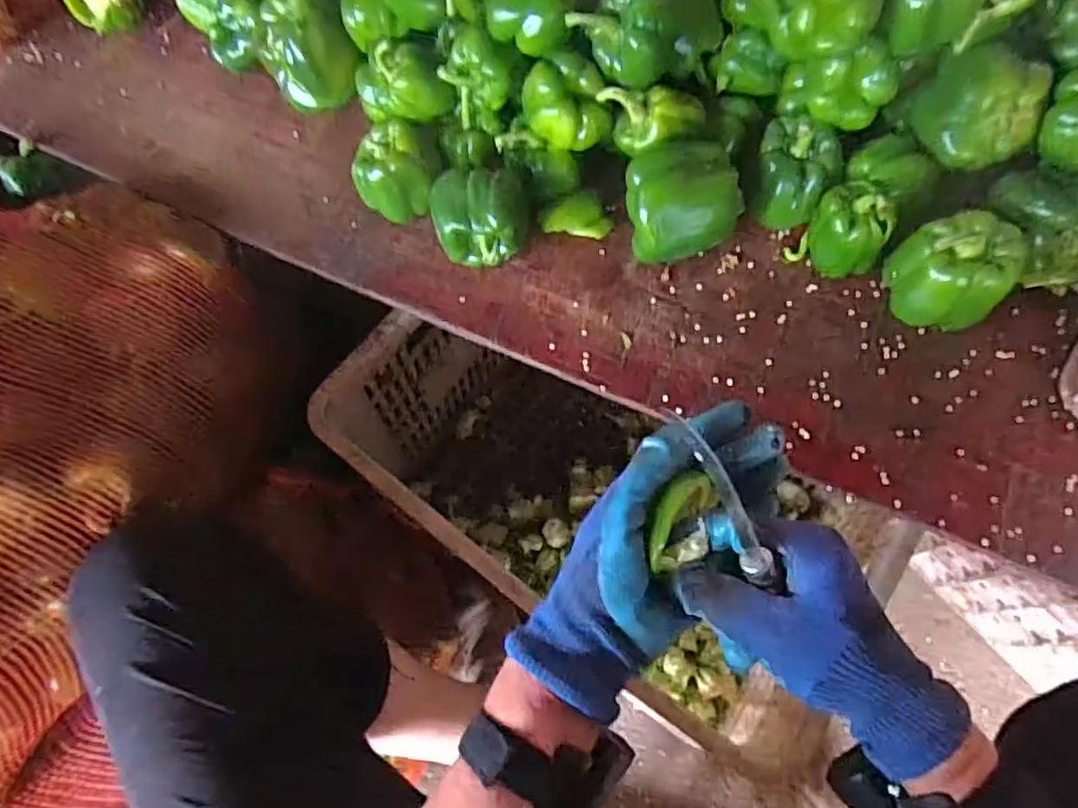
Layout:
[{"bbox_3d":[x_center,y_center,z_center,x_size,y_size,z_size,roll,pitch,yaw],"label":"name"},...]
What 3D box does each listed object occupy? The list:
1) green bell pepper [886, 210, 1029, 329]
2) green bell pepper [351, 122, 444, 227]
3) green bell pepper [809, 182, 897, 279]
[{"bbox_3d":[0.319,-0.097,0.502,0.070,0.081,0.074,-1,64,2],"label":"green bell pepper"},{"bbox_3d":[-0.131,-0.210,0.603,0.073,0.078,0.070,-1,64,2],"label":"green bell pepper"},{"bbox_3d":[0.254,-0.139,0.529,0.049,0.075,0.063,-14,65,-4],"label":"green bell pepper"}]

